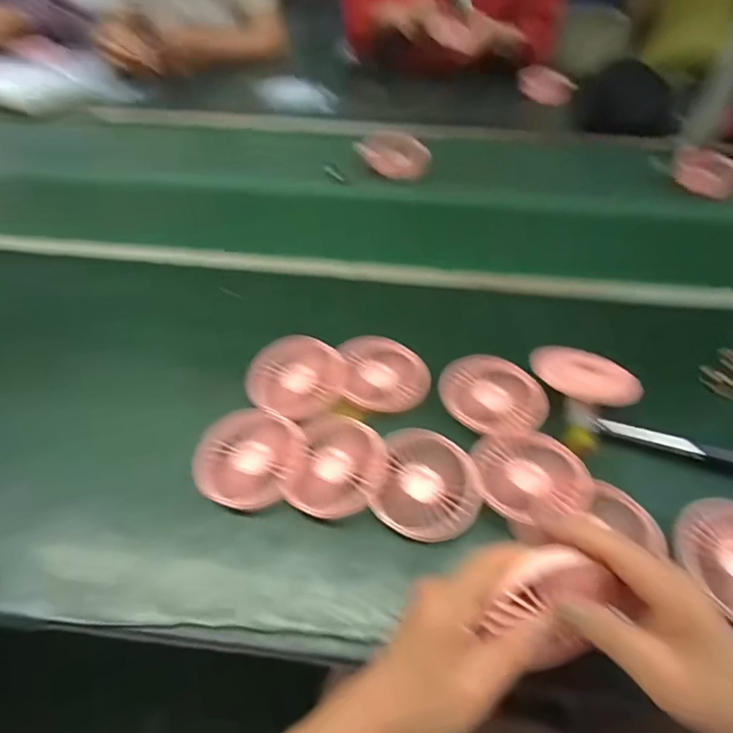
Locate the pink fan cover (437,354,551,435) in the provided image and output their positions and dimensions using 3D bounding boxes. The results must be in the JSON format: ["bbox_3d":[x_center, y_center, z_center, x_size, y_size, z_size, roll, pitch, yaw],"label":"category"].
[{"bbox_3d":[0.121,0.022,0.452,0.094,0.014,0.091,-3,50,-4],"label":"pink fan cover"}]

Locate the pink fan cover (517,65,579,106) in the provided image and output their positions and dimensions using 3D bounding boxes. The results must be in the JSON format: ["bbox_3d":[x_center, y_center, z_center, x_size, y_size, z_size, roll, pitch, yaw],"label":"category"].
[{"bbox_3d":[0.376,-0.590,0.970,0.120,0.059,0.023,20,52,15],"label":"pink fan cover"}]

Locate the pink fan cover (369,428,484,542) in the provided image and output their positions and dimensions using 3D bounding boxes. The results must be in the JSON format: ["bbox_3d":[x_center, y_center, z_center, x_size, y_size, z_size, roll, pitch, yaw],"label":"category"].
[{"bbox_3d":[0.053,0.099,0.390,0.085,0.015,0.088,13,50,10],"label":"pink fan cover"}]

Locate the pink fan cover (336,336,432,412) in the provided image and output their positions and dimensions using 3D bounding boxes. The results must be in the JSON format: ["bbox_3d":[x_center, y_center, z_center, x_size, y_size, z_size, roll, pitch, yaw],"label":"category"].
[{"bbox_3d":[0.020,0.006,0.467,0.085,0.015,0.087,-5,50,-5],"label":"pink fan cover"}]

